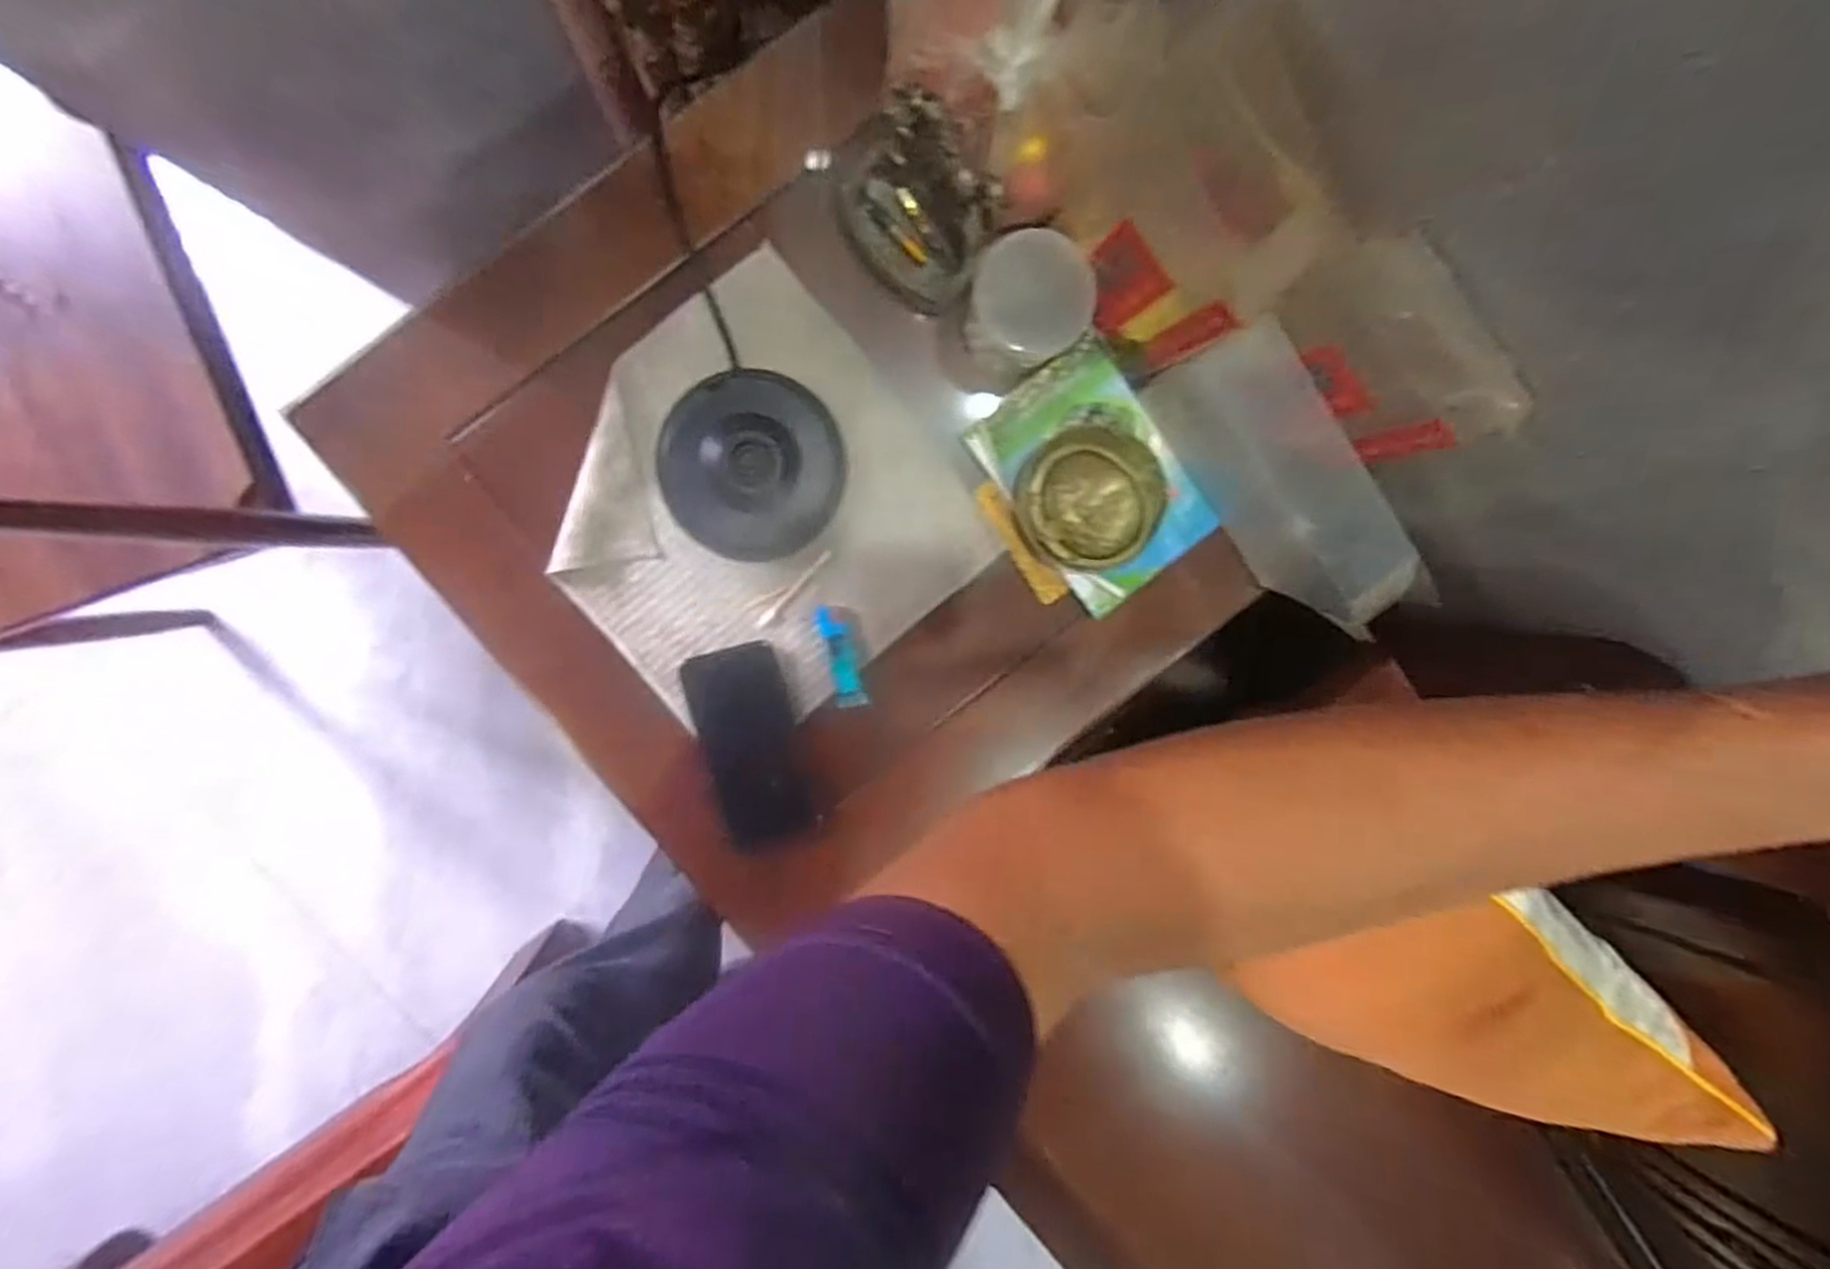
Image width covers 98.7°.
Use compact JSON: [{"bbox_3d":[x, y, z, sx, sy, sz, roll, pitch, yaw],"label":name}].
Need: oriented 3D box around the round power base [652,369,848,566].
[{"bbox_3d":[-0.121,-0.126,0.583,0.133,0.031,0.136,-1,97,-6],"label":"round power base"}]

